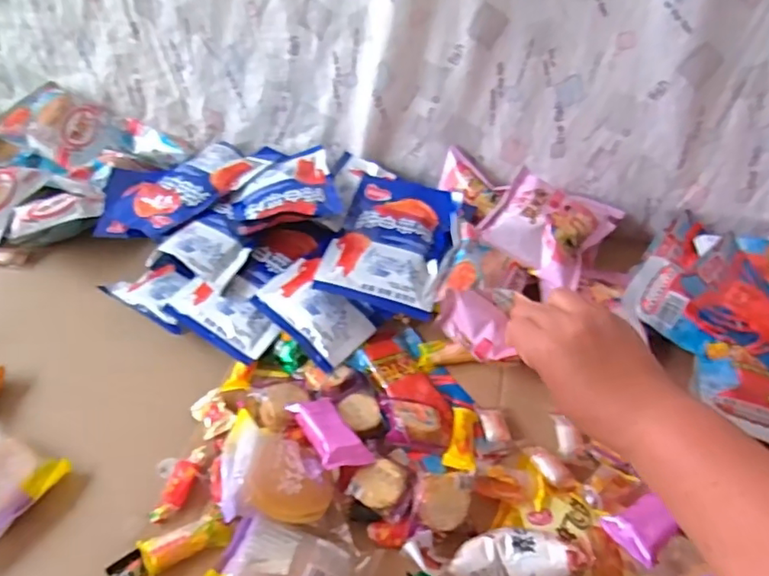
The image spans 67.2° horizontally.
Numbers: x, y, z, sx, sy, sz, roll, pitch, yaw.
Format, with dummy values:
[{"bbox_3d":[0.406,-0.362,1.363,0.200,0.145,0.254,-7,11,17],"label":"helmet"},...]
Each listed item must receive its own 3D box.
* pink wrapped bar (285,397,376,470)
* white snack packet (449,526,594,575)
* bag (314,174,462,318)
[{"bbox_3d":[-0.048,0.120,0.481,0.038,0.019,0.088,-27,37,-24],"label":"pink wrapped bar"},{"bbox_3d":[0.091,0.182,0.389,0.087,0.026,0.038,-10,45,9],"label":"white snack packet"},{"bbox_3d":[0.011,-0.053,0.617,0.120,0.032,0.183,11,47,10],"label":"bag"}]

